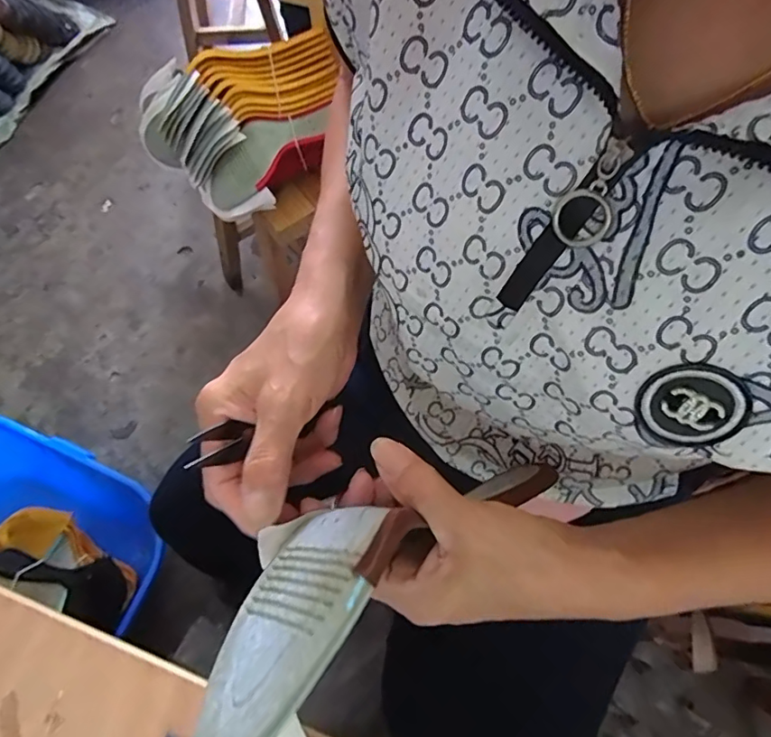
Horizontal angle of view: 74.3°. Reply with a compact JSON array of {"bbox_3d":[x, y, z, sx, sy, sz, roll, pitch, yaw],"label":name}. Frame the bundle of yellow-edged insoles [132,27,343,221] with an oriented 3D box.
[{"bbox_3d":[-0.180,-0.354,0.708,0.173,0.146,0.264,32,71,14],"label":"bundle of yellow-edged insoles"}]

